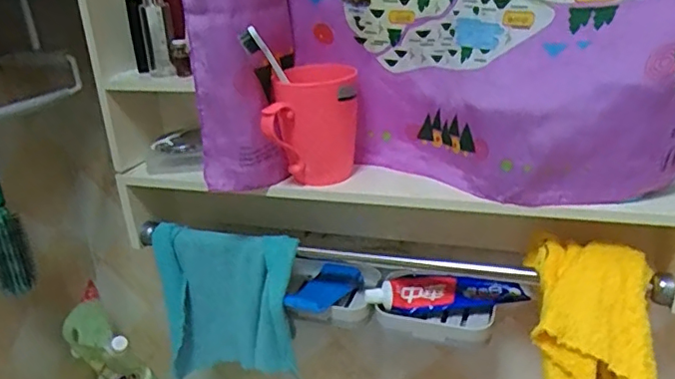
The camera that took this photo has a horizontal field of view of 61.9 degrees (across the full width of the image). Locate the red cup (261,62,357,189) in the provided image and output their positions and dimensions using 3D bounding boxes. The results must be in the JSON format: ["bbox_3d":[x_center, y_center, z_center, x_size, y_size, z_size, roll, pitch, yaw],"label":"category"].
[{"bbox_3d":[-0.023,-0.062,0.572,0.085,0.117,0.089,-2,22,2],"label":"red cup"}]

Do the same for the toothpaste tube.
[{"bbox_3d":[0.118,0.118,0.615,0.169,0.039,0.027,-3,22,1],"label":"toothpaste tube"}]

